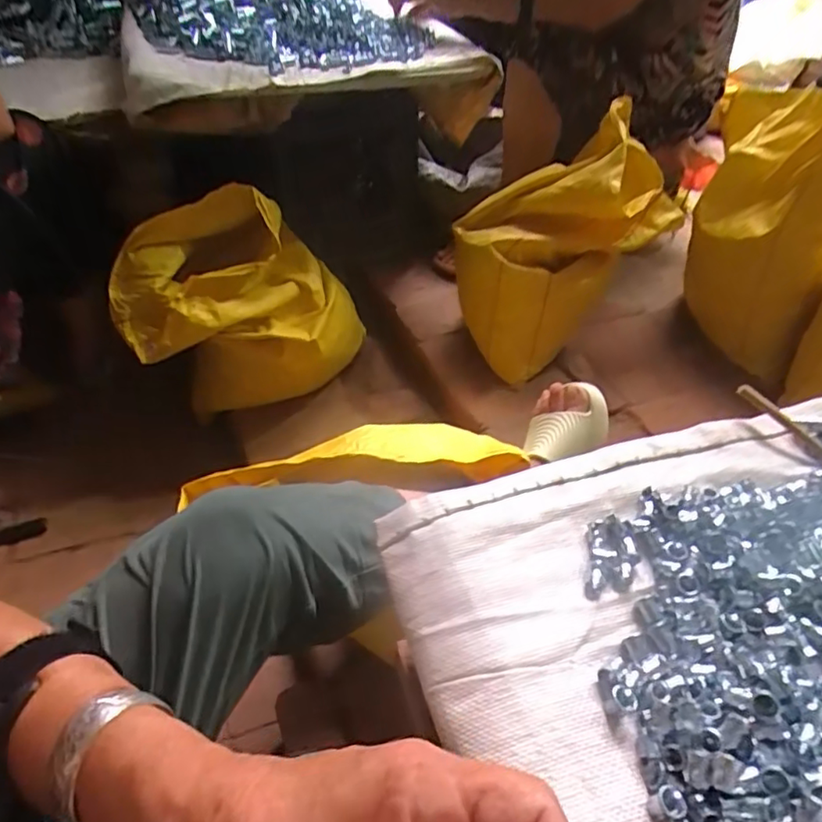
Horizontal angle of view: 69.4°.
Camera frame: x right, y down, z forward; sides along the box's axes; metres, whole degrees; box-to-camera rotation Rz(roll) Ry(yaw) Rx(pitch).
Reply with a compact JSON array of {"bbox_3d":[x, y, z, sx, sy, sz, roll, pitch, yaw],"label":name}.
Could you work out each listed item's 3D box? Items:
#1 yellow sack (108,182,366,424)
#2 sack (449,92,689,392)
[{"bbox_3d":[-0.276,-0.160,0.987,0.385,0.318,0.207,-8,47,-15],"label":"yellow sack"},{"bbox_3d":[0.282,-0.312,1.126,0.368,0.383,0.243,-25,53,-28],"label":"sack"}]

